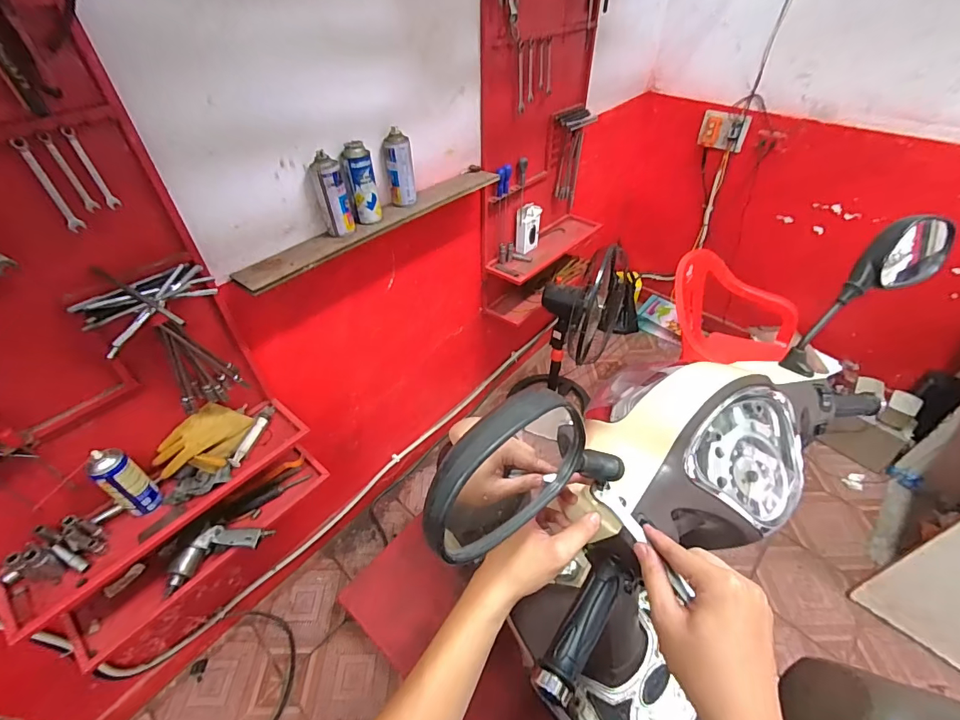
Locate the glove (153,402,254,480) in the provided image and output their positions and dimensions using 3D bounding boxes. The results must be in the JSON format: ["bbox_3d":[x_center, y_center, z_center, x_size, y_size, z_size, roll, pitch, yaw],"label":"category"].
[{"bbox_3d":[-0.605,0.183,0.966,0.100,0.094,0.198,26,50,26],"label":"glove"}]

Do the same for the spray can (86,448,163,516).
[{"bbox_3d":[-0.697,0.241,0.862,0.051,0.160,0.064,11,45,13],"label":"spray can"}]

